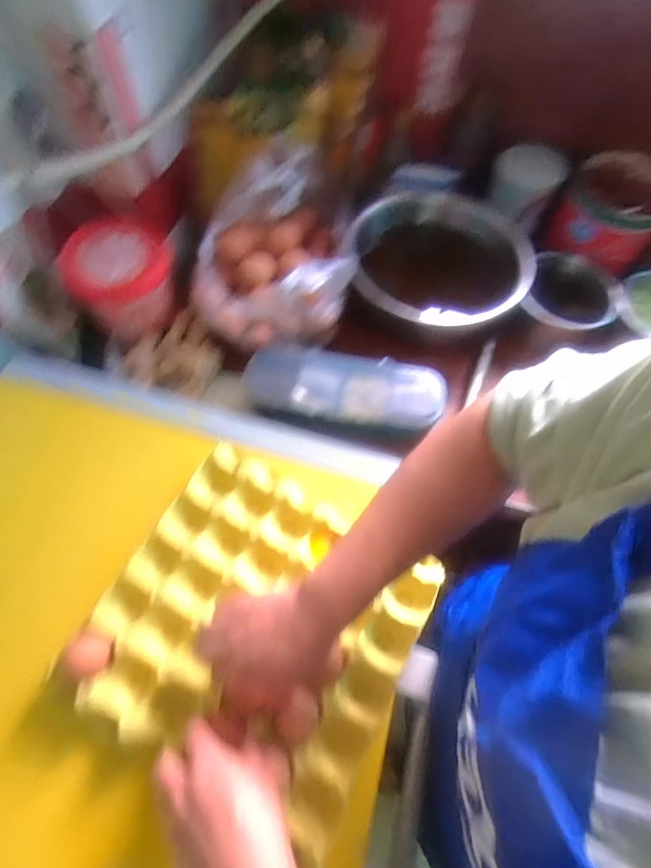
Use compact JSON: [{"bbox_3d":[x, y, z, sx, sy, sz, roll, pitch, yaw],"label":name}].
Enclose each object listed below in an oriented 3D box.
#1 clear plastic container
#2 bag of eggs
[{"bbox_3d":[0.018,-0.060,0.615,0.275,0.057,0.097,12,63,7],"label":"clear plastic container"},{"bbox_3d":[-0.072,-0.270,0.636,0.198,0.142,0.241,-1,62,0],"label":"bag of eggs"}]

